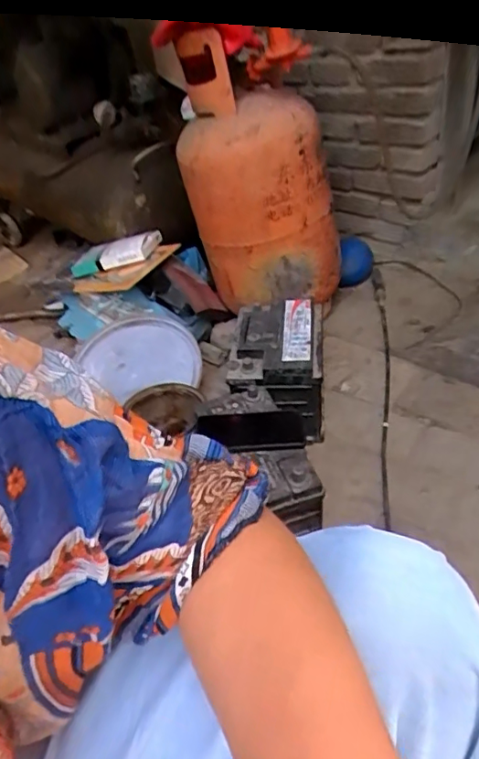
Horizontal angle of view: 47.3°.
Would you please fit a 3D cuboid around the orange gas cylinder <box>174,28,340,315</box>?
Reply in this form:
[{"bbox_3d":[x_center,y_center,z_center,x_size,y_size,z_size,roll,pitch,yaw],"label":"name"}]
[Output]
[{"bbox_3d":[0.028,-0.441,1.251,0.265,0.605,0.305,-30,32,-24],"label":"orange gas cylinder"}]

